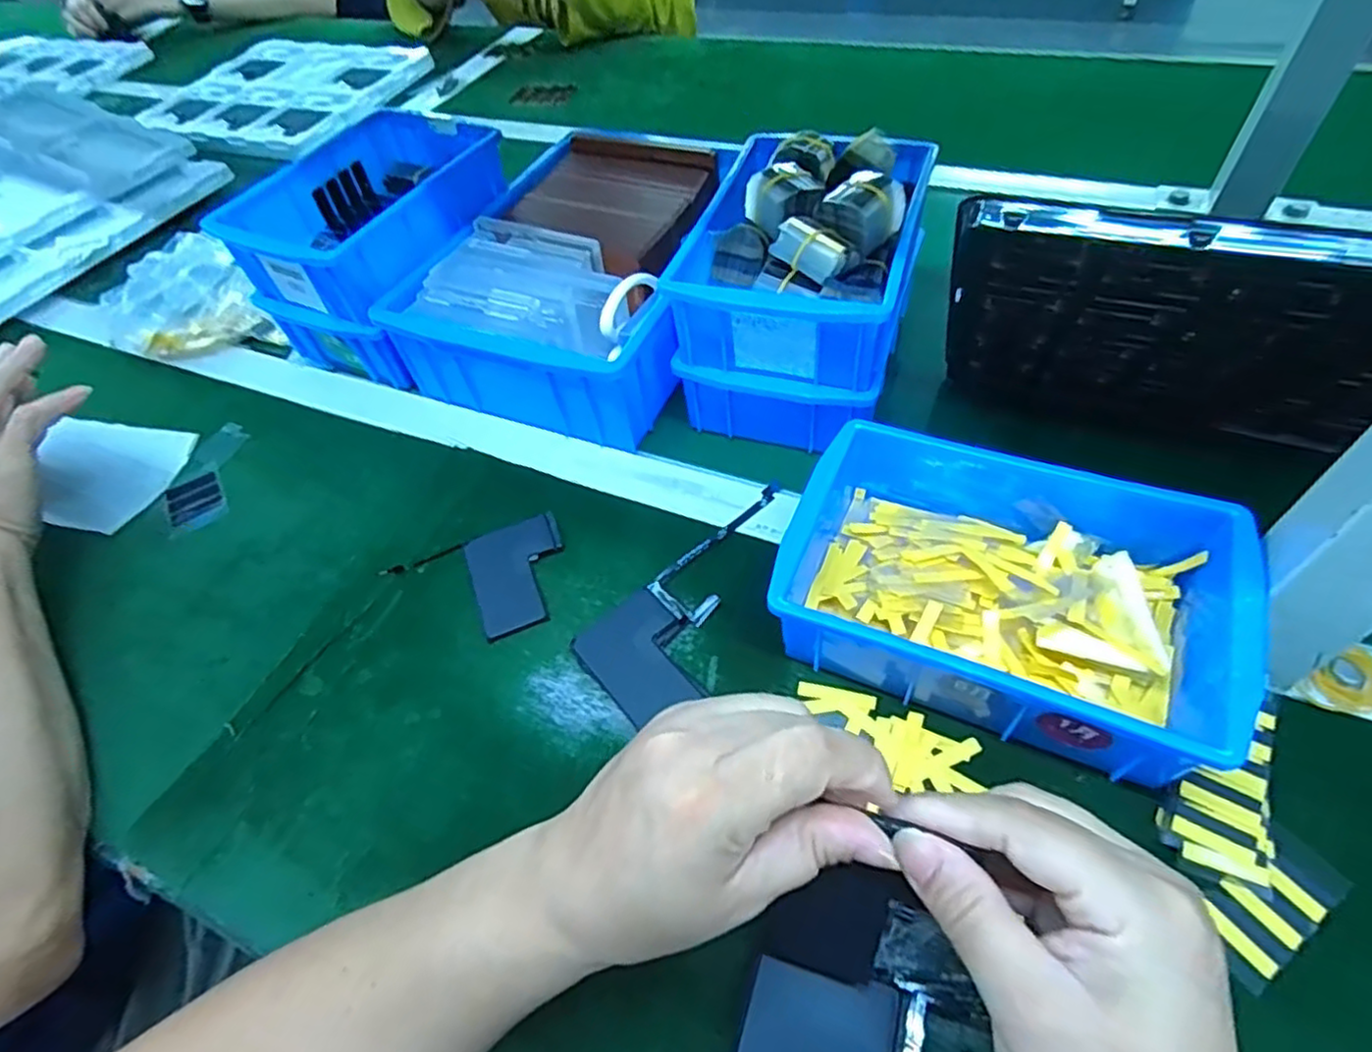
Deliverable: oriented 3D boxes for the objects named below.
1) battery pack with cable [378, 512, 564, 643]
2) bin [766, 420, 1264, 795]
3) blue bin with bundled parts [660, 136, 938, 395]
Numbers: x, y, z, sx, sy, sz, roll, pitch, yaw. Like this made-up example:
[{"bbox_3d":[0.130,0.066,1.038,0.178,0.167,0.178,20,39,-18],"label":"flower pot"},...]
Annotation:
[{"bbox_3d":[-0.120,0.035,0.417,0.101,0.005,0.080,-24,54,-11],"label":"battery pack with cable"},{"bbox_3d":[0.160,0.027,0.356,0.201,0.072,0.149,18,57,19],"label":"bin"},{"bbox_3d":[0.077,-0.181,0.444,0.134,0.073,0.187,13,56,16],"label":"blue bin with bundled parts"}]

